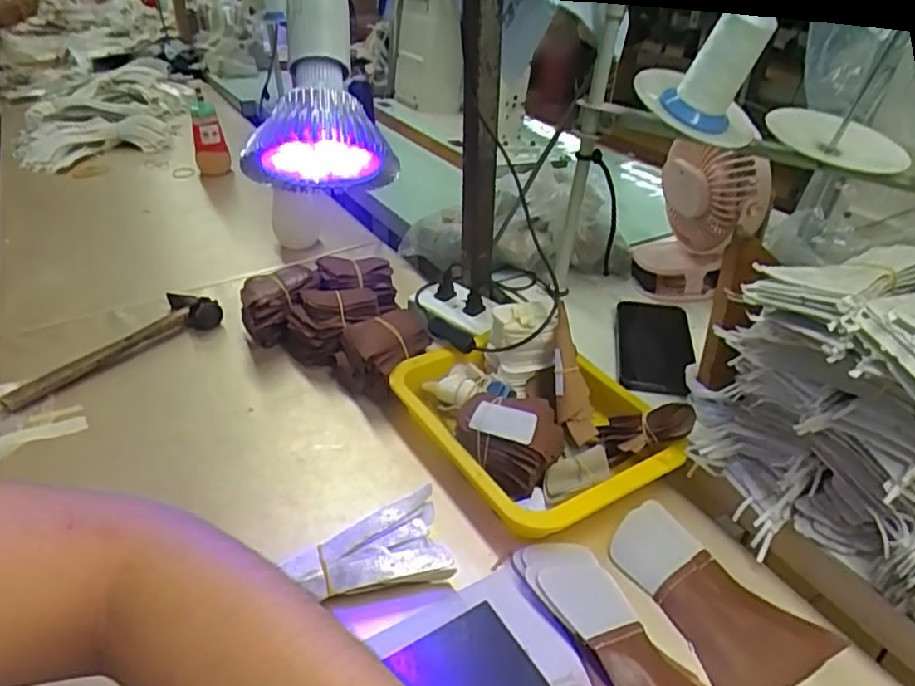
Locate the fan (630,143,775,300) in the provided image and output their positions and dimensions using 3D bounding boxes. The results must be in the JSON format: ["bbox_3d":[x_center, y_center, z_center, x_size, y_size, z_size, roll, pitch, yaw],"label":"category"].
[{"bbox_3d":[0.292,-0.144,0.784,0.131,0.169,0.103,11,35,15],"label":"fan"}]

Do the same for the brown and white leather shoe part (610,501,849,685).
[{"bbox_3d":[0.196,0.185,0.491,0.100,0.019,0.155,-14,36,-20],"label":"brown and white leather shoe part"}]

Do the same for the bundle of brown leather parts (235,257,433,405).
[{"bbox_3d":[-0.132,-0.032,0.761,0.231,0.076,0.156,20,38,26],"label":"bundle of brown leather parts"}]

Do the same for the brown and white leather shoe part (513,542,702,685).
[{"bbox_3d":[0.109,0.212,0.451,0.074,0.017,0.183,-15,37,-22],"label":"brown and white leather shoe part"}]

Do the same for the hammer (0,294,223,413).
[{"bbox_3d":[-0.412,0.000,0.763,0.087,0.034,0.251,28,43,35],"label":"hammer"}]

